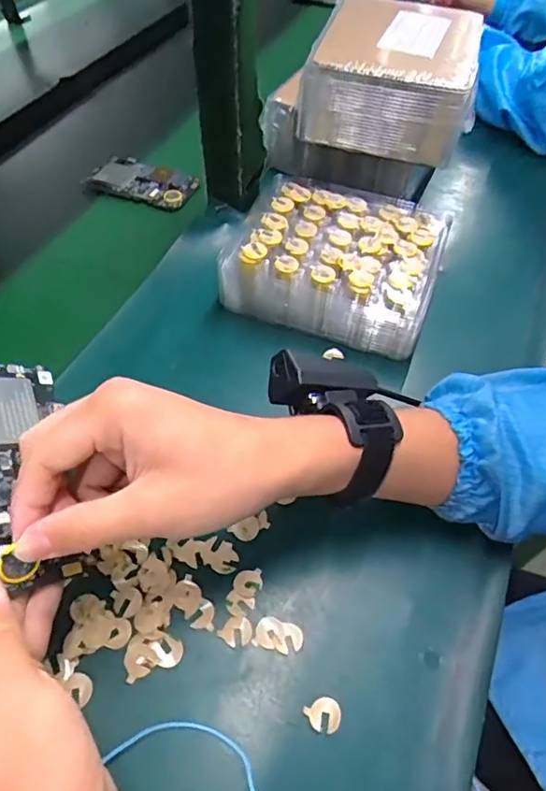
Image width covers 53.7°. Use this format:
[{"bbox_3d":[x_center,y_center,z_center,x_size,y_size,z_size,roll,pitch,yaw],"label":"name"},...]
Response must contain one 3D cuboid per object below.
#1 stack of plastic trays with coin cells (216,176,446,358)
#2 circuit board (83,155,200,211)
[{"bbox_3d":[0.047,-0.123,0.488,0.193,0.066,0.148,18,55,9],"label":"stack of plastic trays with coin cells"},{"bbox_3d":[-0.150,-0.243,0.613,0.123,0.009,0.061,19,66,14],"label":"circuit board"}]

